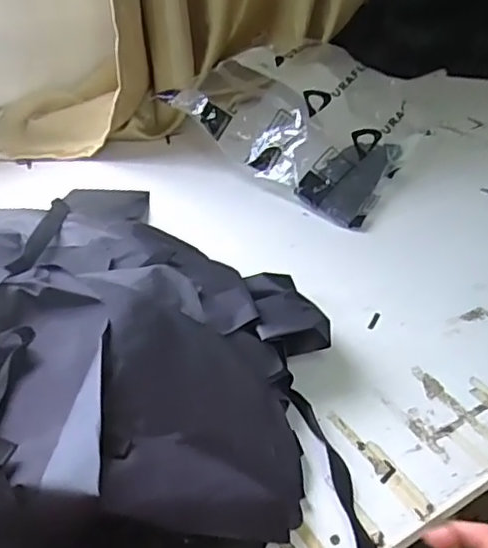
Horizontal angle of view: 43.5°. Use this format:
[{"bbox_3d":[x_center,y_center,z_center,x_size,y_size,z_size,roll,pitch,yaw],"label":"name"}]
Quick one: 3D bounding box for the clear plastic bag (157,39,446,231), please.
[{"bbox_3d":[0.099,-0.254,0.931,0.366,0.092,0.321,28,52,29],"label":"clear plastic bag"}]

